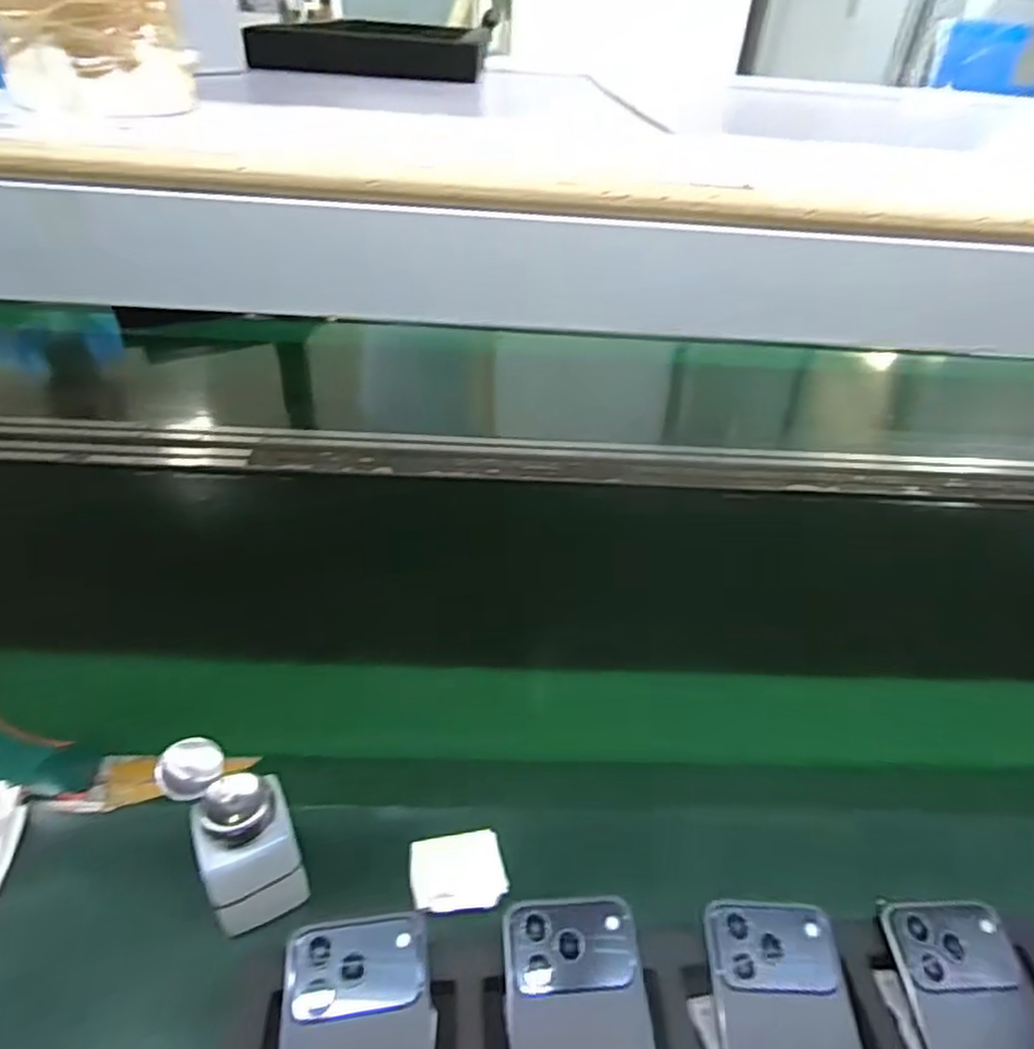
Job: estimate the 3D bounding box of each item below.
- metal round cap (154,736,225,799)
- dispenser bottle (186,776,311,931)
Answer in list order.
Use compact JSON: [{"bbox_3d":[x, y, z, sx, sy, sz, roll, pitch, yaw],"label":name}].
[{"bbox_3d":[-0.187,0.138,0.390,0.032,0.017,0.034,44,21,-11],"label":"metal round cap"},{"bbox_3d":[-0.159,0.195,0.408,0.054,0.095,0.048,-15,41,-24],"label":"dispenser bottle"}]

